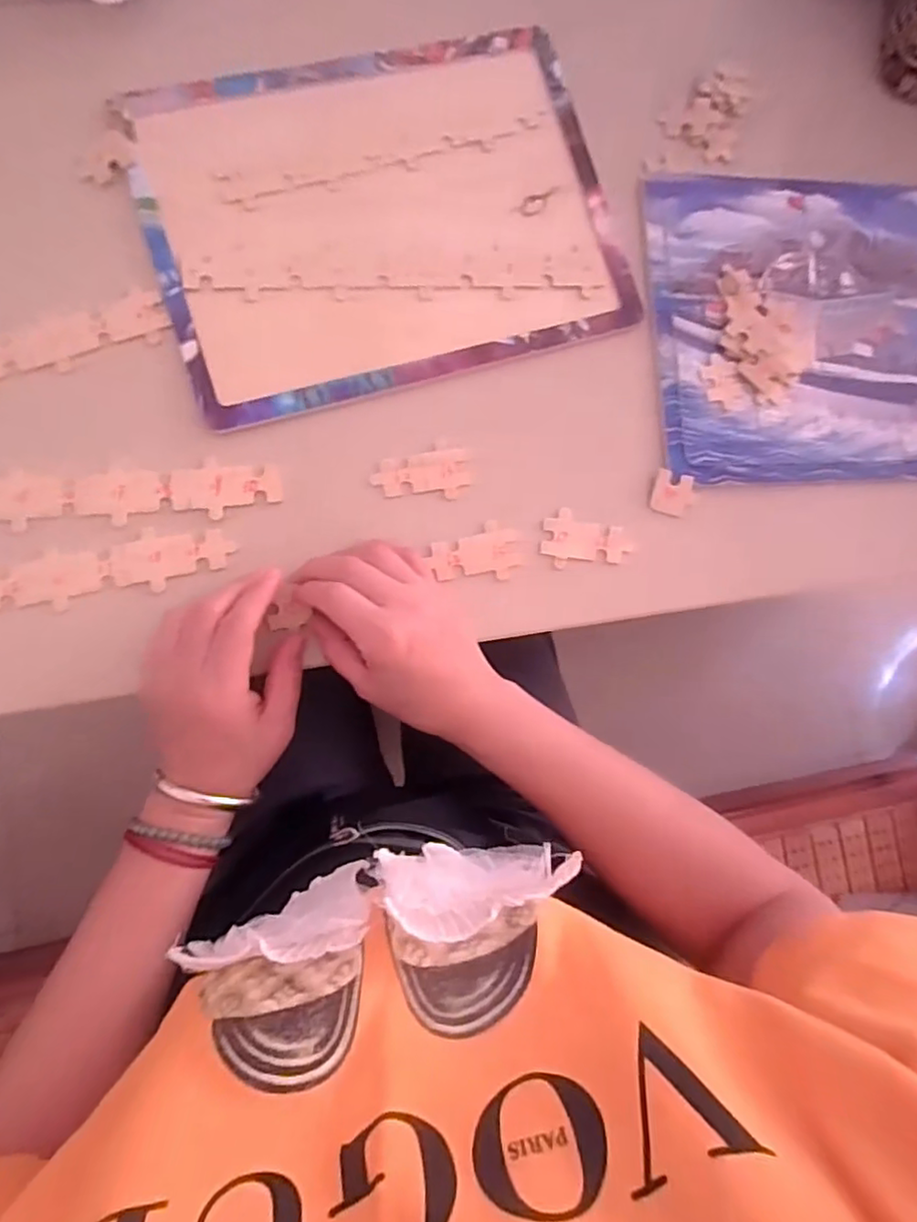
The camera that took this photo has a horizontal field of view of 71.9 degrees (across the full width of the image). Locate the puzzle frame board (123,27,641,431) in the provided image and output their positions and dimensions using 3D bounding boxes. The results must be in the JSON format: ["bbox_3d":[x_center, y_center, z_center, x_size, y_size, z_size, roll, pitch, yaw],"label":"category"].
[{"bbox_3d":[-0.045,-0.253,0.407,0.289,0.006,0.209,-17,88,-8],"label":"puzzle frame board"}]

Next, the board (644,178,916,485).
[{"bbox_3d":[0.275,-0.200,0.441,0.283,0.007,0.213,-3,86,-8],"label":"board"}]

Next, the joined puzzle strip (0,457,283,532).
[{"bbox_3d":[-0.240,-0.066,0.368,0.262,0.004,0.033,-5,86,-8],"label":"joined puzzle strip"}]

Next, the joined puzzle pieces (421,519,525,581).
[{"bbox_3d":[0.011,-0.035,0.400,0.059,0.004,0.035,-15,88,-8],"label":"joined puzzle pieces"}]

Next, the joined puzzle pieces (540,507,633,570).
[{"bbox_3d":[0.083,-0.045,0.408,0.057,0.004,0.036,5,85,-7],"label":"joined puzzle pieces"}]

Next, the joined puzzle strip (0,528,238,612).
[{"bbox_3d":[-0.258,-0.013,0.364,0.242,0.005,0.031,-13,87,-9],"label":"joined puzzle strip"}]

